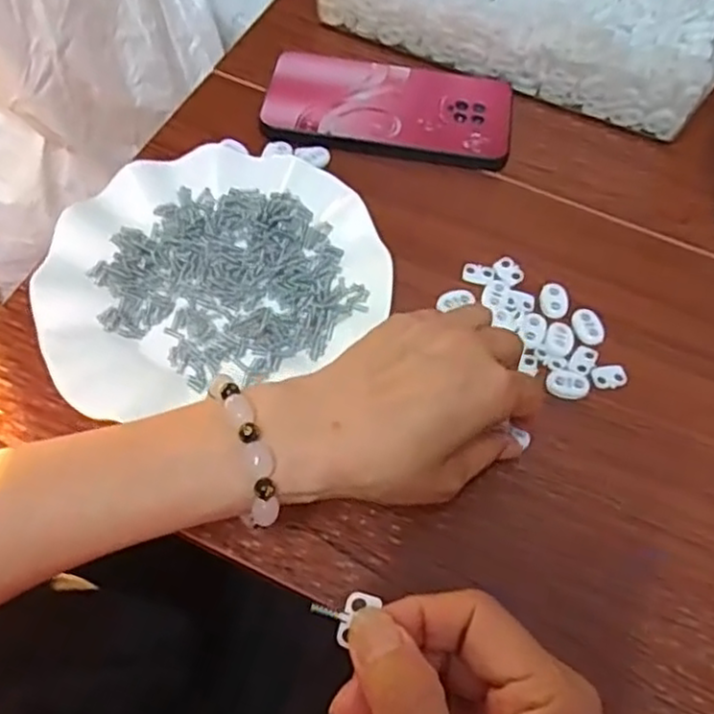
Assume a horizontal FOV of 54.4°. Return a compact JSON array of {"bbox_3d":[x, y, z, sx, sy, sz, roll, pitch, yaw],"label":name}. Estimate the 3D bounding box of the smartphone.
[{"bbox_3d":[0.022,-0.167,0.470,0.162,0.014,0.081,6,61,3],"label":"smartphone"}]

